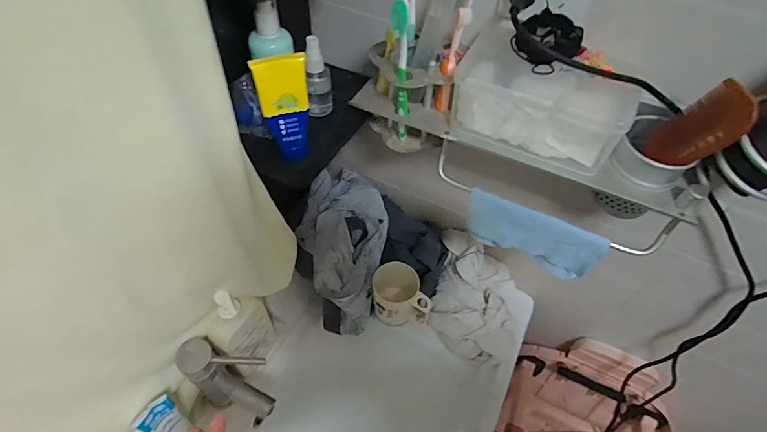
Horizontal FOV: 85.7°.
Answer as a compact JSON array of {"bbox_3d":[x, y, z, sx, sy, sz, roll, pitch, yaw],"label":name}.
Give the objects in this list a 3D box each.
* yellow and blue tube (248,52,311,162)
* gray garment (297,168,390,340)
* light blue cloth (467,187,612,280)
[{"bbox_3d":[-0.105,-0.113,0.449,0.052,0.116,0.029,-9,53,-10],"label":"yellow and blue tube"},{"bbox_3d":[-0.073,0.063,0.756,0.144,0.178,0.226,7,52,3],"label":"gray garment"},{"bbox_3d":[0.176,0.026,0.505,0.159,0.083,0.017,24,55,15],"label":"light blue cloth"}]

